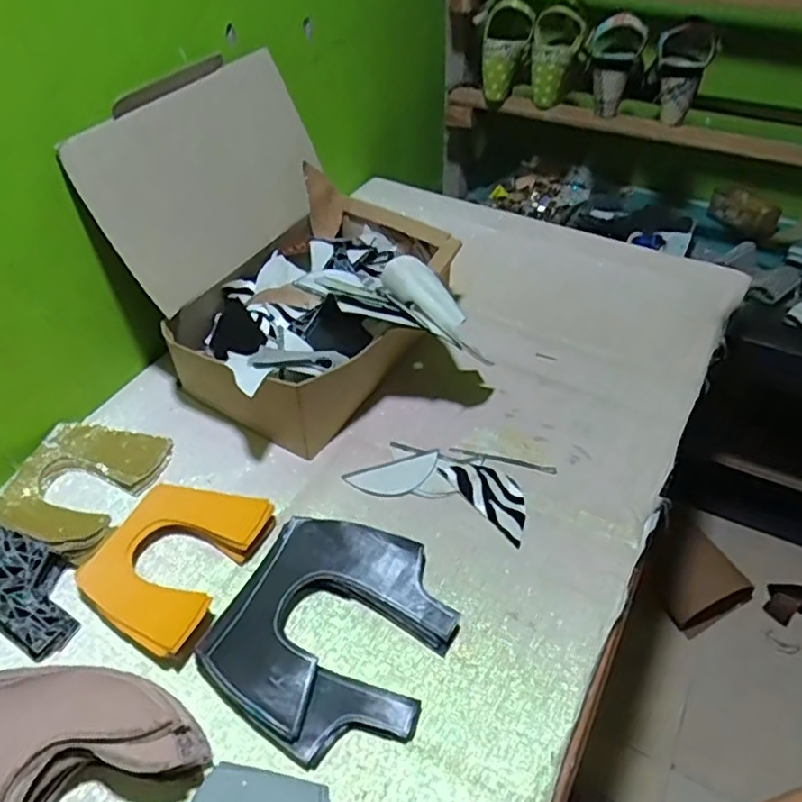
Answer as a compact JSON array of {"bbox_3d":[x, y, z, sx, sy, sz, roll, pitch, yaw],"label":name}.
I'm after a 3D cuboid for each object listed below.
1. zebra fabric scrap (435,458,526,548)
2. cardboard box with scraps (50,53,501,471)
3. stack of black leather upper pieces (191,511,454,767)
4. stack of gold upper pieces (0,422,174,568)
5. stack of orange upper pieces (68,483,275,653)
[{"bbox_3d":[0.092,0.094,0.673,0.053,0.005,0.118,-31,55,-25],"label":"zebra fabric scrap"},{"bbox_3d":[-0.095,-0.161,0.735,0.360,0.287,0.338,22,48,21],"label":"cardboard box with scraps"},{"bbox_3d":[-0.056,0.192,0.552,0.179,0.036,0.186,19,47,19],"label":"stack of black leather upper pieces"},{"bbox_3d":[-0.331,0.082,0.675,0.142,0.022,0.163,14,46,14],"label":"stack of gold upper pieces"},{"bbox_3d":[-0.210,0.142,0.606,0.125,0.023,0.159,17,47,17],"label":"stack of orange upper pieces"}]

